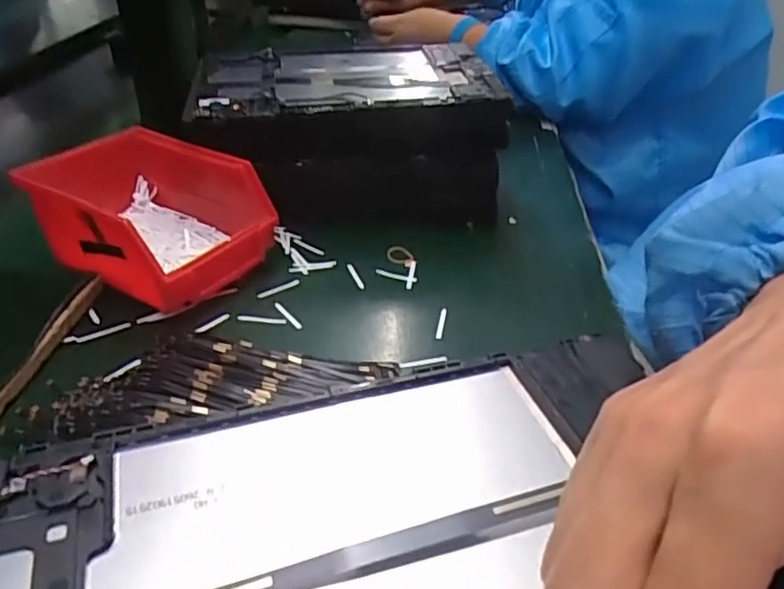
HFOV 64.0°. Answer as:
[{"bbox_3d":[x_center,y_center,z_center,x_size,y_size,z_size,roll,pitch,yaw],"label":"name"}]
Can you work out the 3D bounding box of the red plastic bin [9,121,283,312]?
[{"bbox_3d":[-0.169,-0.058,0.438,0.152,0.062,0.106,21,39,25],"label":"red plastic bin"}]

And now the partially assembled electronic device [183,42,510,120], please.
[{"bbox_3d":[-0.042,-0.184,0.525,0.240,0.008,0.154,-6,38,-5],"label":"partially assembled electronic device"}]

